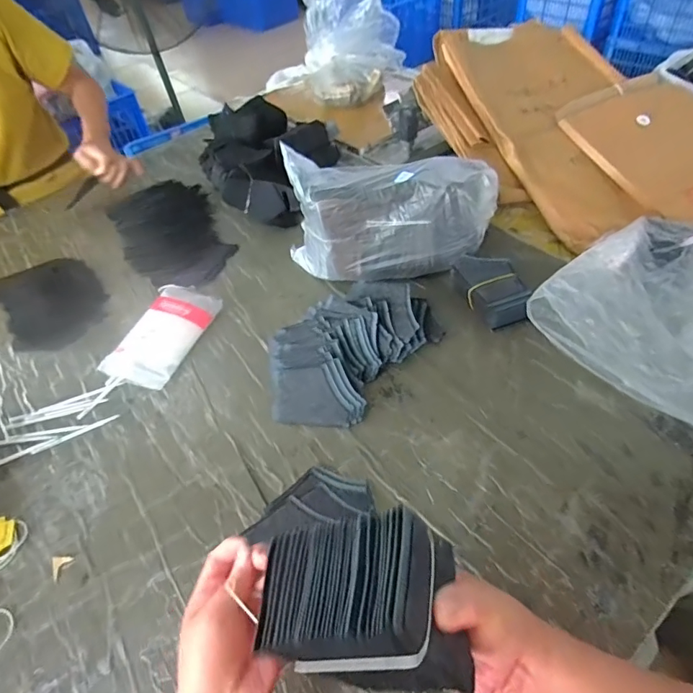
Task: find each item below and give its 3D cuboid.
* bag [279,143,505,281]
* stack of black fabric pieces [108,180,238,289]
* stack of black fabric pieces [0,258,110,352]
[{"bbox_3d":[0.063,-0.201,0.690,0.304,0.143,0.158,5,50,10],"label":"bag"},{"bbox_3d":[-0.323,-0.215,0.843,0.179,0.050,0.293,-24,51,-15],"label":"stack of black fabric pieces"},{"bbox_3d":[-0.504,-0.082,0.784,0.155,0.017,0.241,-36,55,-23],"label":"stack of black fabric pieces"}]

